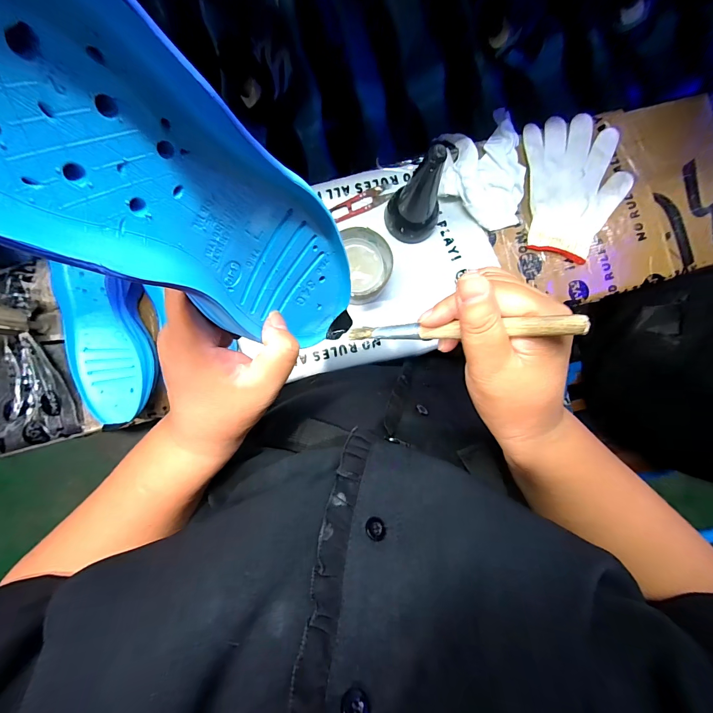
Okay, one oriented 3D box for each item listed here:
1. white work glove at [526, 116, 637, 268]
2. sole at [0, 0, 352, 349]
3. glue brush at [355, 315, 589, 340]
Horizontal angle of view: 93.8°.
[{"bbox_3d":[0.297,-0.231,0.450,0.132,0.013,0.192,-1,88,-2],"label":"white work glove"},{"bbox_3d":[-0.057,-0.056,0.152,0.034,0.237,0.073,13,88,19],"label":"sole"},{"bbox_3d":[0.055,-0.017,0.210,0.151,0.005,0.010,1,88,41],"label":"glue brush"}]

